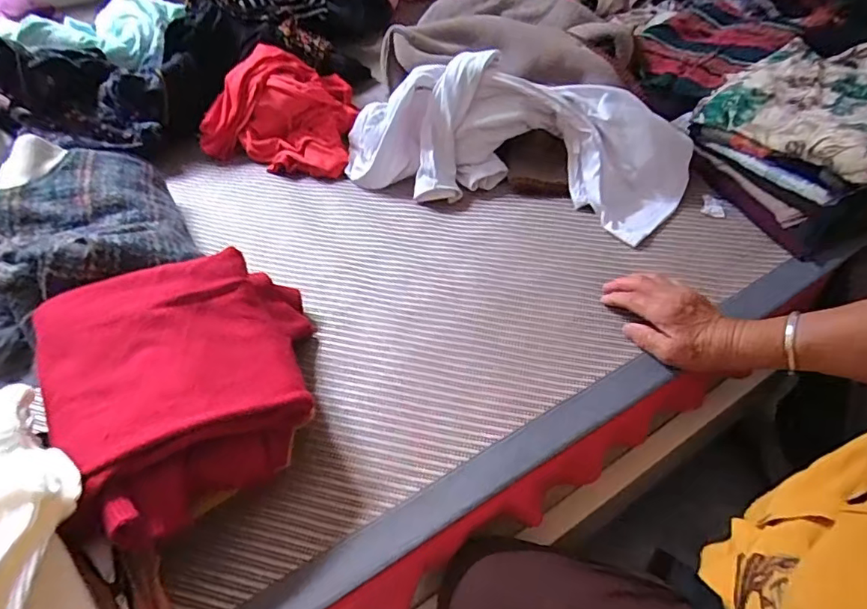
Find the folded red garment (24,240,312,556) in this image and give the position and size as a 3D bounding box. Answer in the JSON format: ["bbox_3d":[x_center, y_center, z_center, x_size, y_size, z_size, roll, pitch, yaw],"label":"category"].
[{"bbox_3d":[-0.213,0.073,0.477,0.220,0.122,0.247,-24,51,-17],"label":"folded red garment"}]

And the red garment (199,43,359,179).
[{"bbox_3d":[-0.236,-0.331,0.847,0.238,0.123,0.214,11,50,14],"label":"red garment"}]

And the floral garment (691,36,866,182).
[{"bbox_3d":[0.499,-0.248,0.634,0.224,0.051,0.258,-20,50,-13],"label":"floral garment"}]

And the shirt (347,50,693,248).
[{"bbox_3d":[0.095,-0.233,0.714,0.495,0.148,0.172,18,52,19],"label":"shirt"}]

